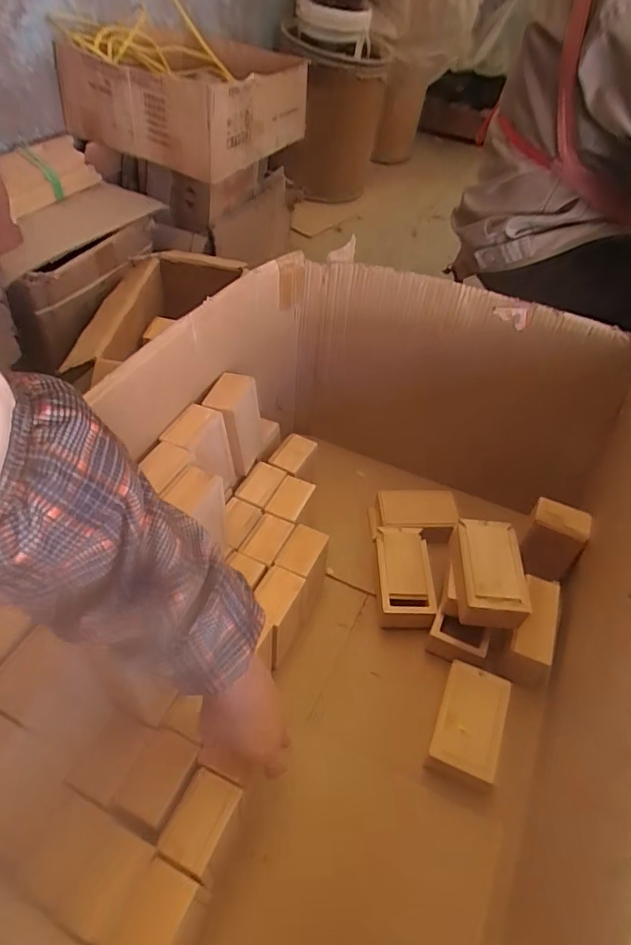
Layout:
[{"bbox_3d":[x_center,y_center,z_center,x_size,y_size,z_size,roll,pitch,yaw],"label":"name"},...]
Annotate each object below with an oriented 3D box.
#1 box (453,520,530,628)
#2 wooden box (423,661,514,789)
[{"bbox_3d":[0.219,0.125,0.692,0.078,0.052,0.139,4,47,0],"label":"box"},{"bbox_3d":[0.186,0.304,0.651,0.077,0.032,0.133,17,49,12],"label":"wooden box"}]

